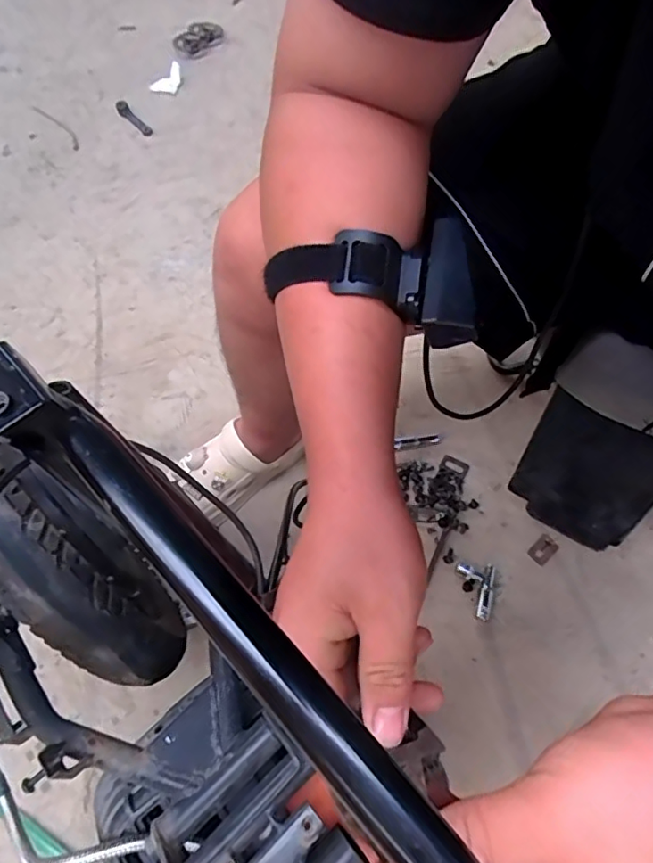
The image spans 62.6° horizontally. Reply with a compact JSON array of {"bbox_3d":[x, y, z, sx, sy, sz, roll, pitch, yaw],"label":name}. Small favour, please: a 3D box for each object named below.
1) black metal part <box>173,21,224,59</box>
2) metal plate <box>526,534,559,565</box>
[{"bbox_3d":[-0.341,-1.038,1.417,0.088,0.018,0.150,38,71,17],"label":"black metal part"},{"bbox_3d":[0.322,0.177,0.800,0.042,0.005,0.031,-40,70,-16],"label":"metal plate"}]

